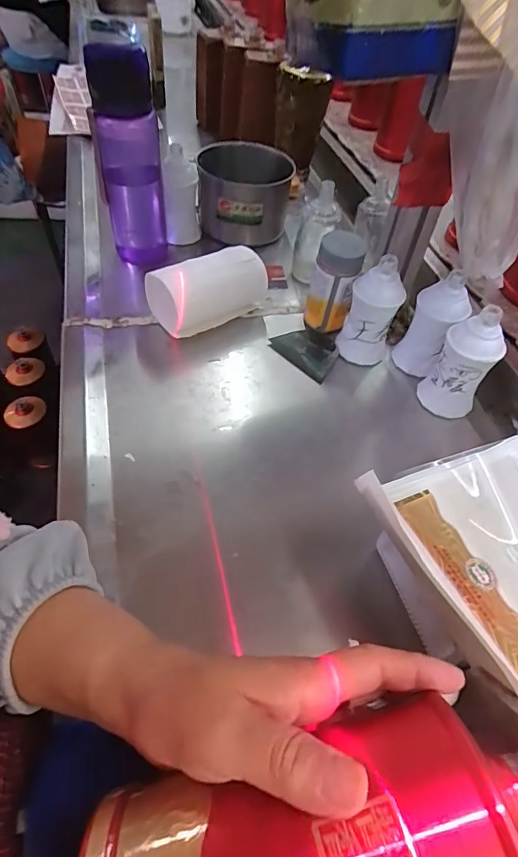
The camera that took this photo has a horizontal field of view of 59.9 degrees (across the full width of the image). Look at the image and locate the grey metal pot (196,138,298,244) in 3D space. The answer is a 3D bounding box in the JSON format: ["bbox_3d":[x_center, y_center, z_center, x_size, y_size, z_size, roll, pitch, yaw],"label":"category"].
[{"bbox_3d":[-0.021,-0.339,0.653,0.127,0.091,0.125,2,52,-3],"label":"grey metal pot"}]

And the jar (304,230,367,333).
[{"bbox_3d":[0.088,-0.171,0.525,0.052,0.101,0.052,2,52,-3],"label":"jar"}]

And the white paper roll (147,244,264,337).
[{"bbox_3d":[-0.063,-0.163,0.537,0.145,0.065,0.064,-30,60,-24],"label":"white paper roll"}]

